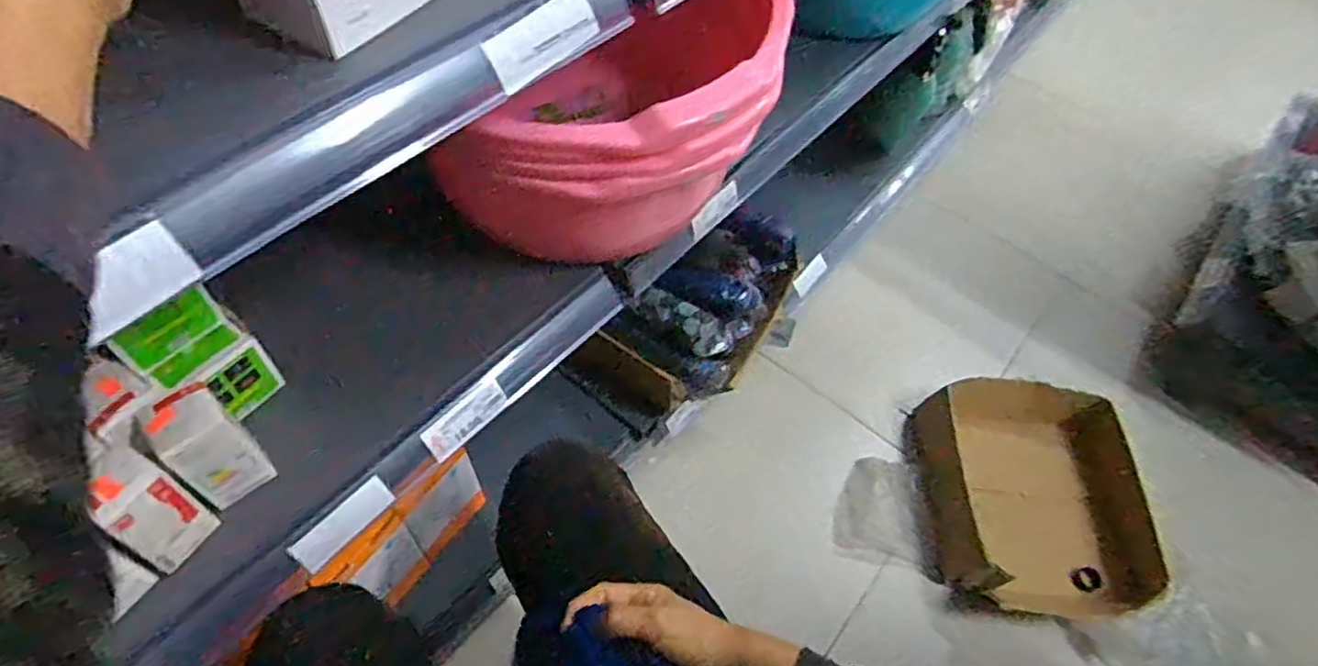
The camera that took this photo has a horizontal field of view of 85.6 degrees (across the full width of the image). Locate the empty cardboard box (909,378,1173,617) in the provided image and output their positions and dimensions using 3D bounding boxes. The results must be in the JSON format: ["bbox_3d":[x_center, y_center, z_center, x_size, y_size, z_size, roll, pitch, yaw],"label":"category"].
[{"bbox_3d":[0.604,0.255,1.147,0.338,0.088,0.360,6,55,-1],"label":"empty cardboard box"}]

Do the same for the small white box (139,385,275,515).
[{"bbox_3d":[-0.367,0.093,0.584,0.057,0.089,0.056,40,61,20],"label":"small white box"}]

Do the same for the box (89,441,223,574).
[{"bbox_3d":[-0.401,0.135,0.555,0.064,0.089,0.052,31,58,15],"label":"box"}]

